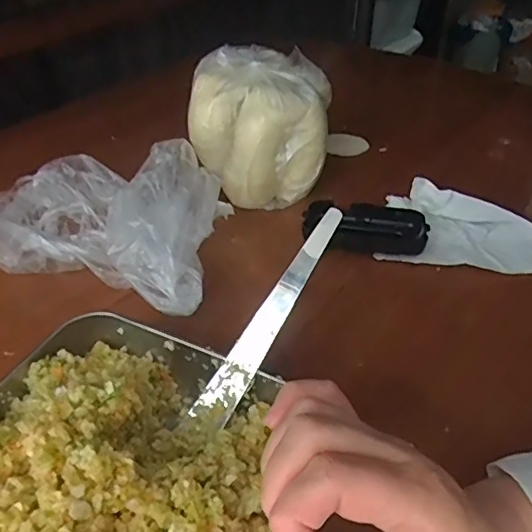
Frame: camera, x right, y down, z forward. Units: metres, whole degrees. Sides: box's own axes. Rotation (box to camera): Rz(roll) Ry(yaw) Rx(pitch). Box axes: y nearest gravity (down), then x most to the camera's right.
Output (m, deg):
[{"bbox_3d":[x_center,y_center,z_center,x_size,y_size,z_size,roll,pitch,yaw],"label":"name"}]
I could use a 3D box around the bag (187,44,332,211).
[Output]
[{"bbox_3d":[-0.005,-0.147,0.577,0.136,0.123,0.148,1,41,4],"label":"bag"}]

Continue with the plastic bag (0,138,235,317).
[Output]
[{"bbox_3d":[-0.140,-0.046,0.489,0.234,0.077,0.146,14,43,18],"label":"plastic bag"}]

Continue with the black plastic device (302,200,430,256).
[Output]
[{"bbox_3d":[0.091,-0.034,0.514,0.108,0.023,0.048,8,39,14],"label":"black plastic device"}]

